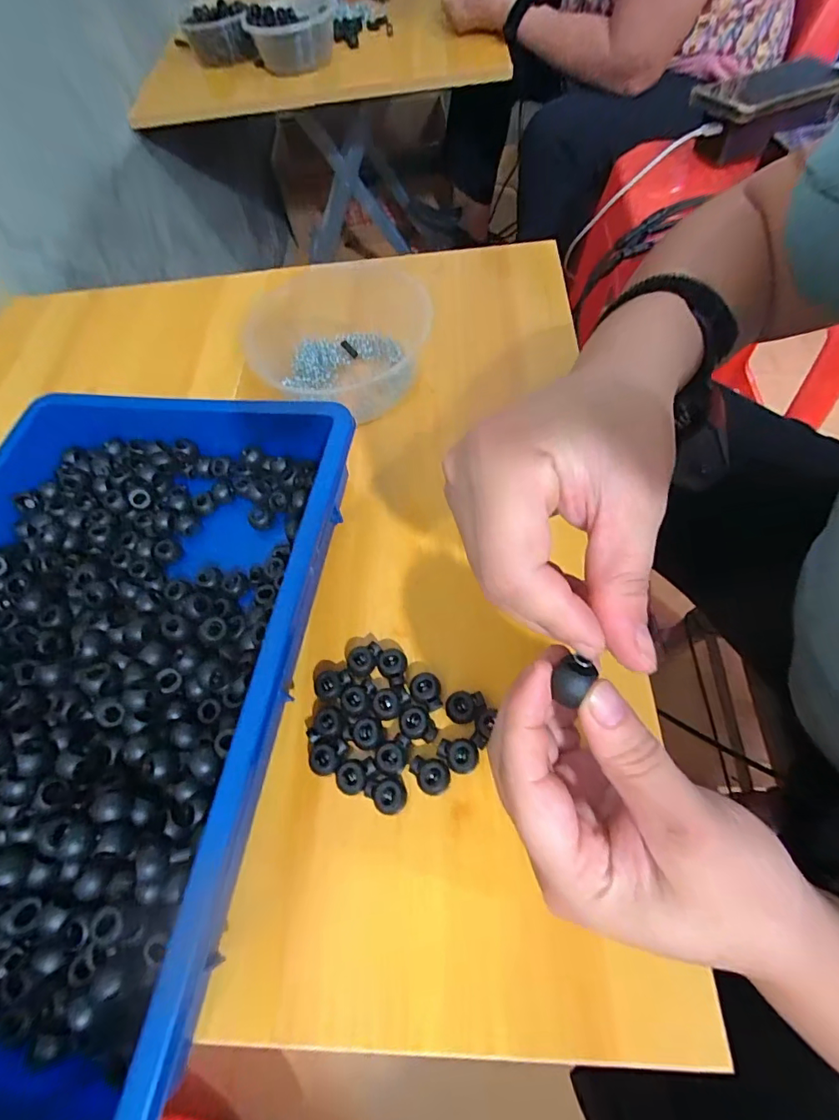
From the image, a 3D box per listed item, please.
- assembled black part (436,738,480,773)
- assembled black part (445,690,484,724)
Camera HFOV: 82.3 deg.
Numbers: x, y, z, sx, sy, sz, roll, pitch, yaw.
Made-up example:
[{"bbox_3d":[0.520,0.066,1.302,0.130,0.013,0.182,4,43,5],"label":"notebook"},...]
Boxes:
[{"bbox_3d":[0.021,0.105,0.259,0.022,0.009,0.016,34,71,21],"label":"assembled black part"},{"bbox_3d":[0.026,0.082,0.271,0.022,0.008,0.016,-17,62,-3],"label":"assembled black part"}]

